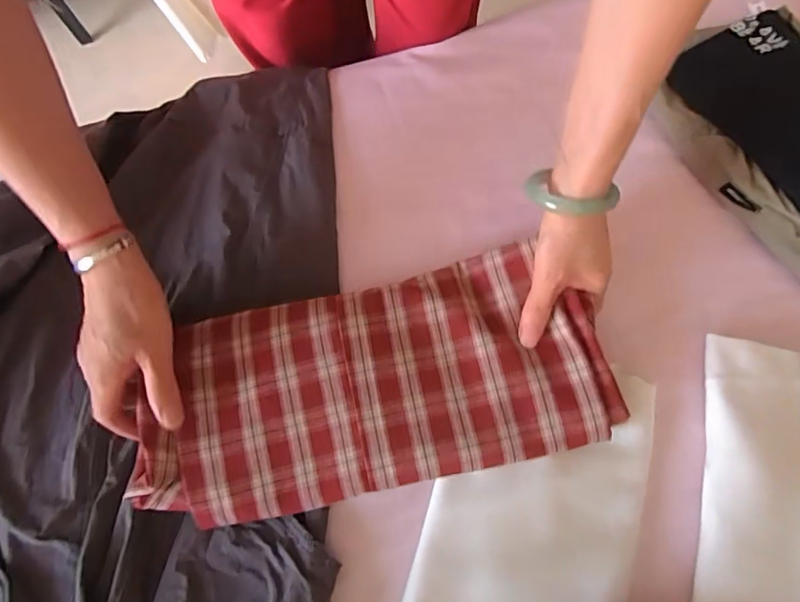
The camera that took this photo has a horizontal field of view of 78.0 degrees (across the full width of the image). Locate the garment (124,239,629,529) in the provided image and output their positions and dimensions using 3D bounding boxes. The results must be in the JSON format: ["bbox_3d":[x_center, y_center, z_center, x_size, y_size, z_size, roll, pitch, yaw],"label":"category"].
[{"bbox_3d":[-0.022,0.061,0.388,0.350,0.027,0.162,-11,70,-2],"label":"garment"}]

